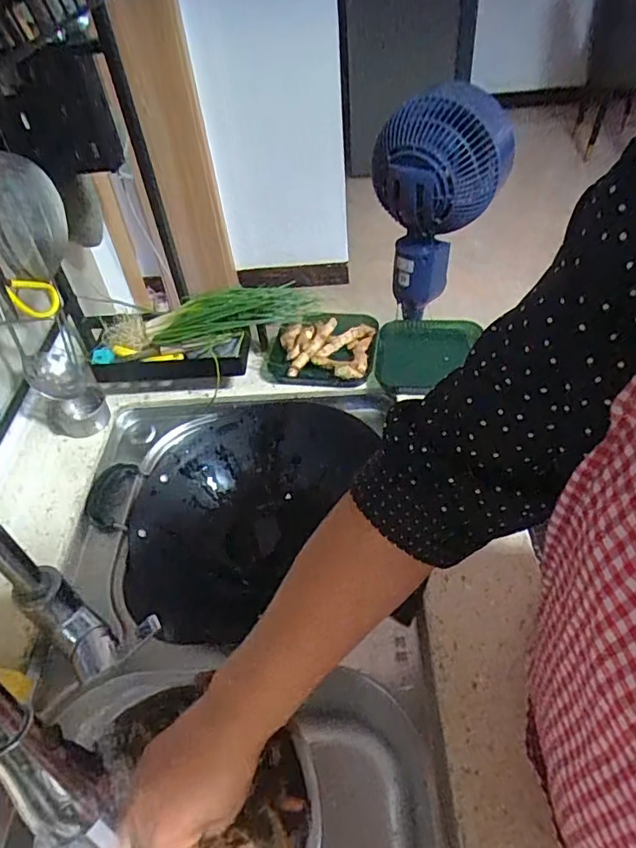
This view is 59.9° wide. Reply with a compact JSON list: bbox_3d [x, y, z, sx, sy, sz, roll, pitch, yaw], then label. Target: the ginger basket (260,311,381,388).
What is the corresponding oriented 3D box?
[{"bbox_3d":[0.004,-0.119,0.816,0.160,0.042,0.145,4,46,10],"label":"ginger basket"}]

